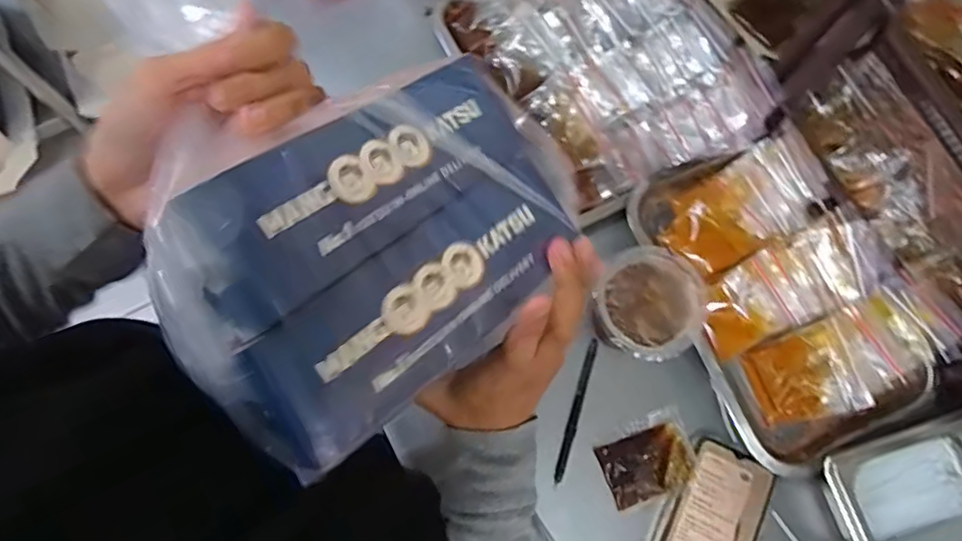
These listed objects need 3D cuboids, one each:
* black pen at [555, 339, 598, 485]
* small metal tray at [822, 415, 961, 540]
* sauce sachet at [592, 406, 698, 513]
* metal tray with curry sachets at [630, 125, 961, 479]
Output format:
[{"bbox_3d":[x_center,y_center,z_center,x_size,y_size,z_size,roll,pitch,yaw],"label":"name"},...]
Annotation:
[{"bbox_3d":[0.088,0.127,0.553,0.010,0.007,0.132,19,74,3],"label":"black pen"},{"bbox_3d":[0.378,0.187,0.516,0.166,0.064,0.100,-18,76,-7],"label":"small metal tray"},{"bbox_3d":[0.150,0.170,0.538,0.082,0.017,0.069,-20,76,-7],"label":"sauce sachet"},{"bbox_3d":[0.286,0.017,0.562,0.198,0.054,0.280,-22,76,-8],"label":"metal tray with curry sachets"}]

